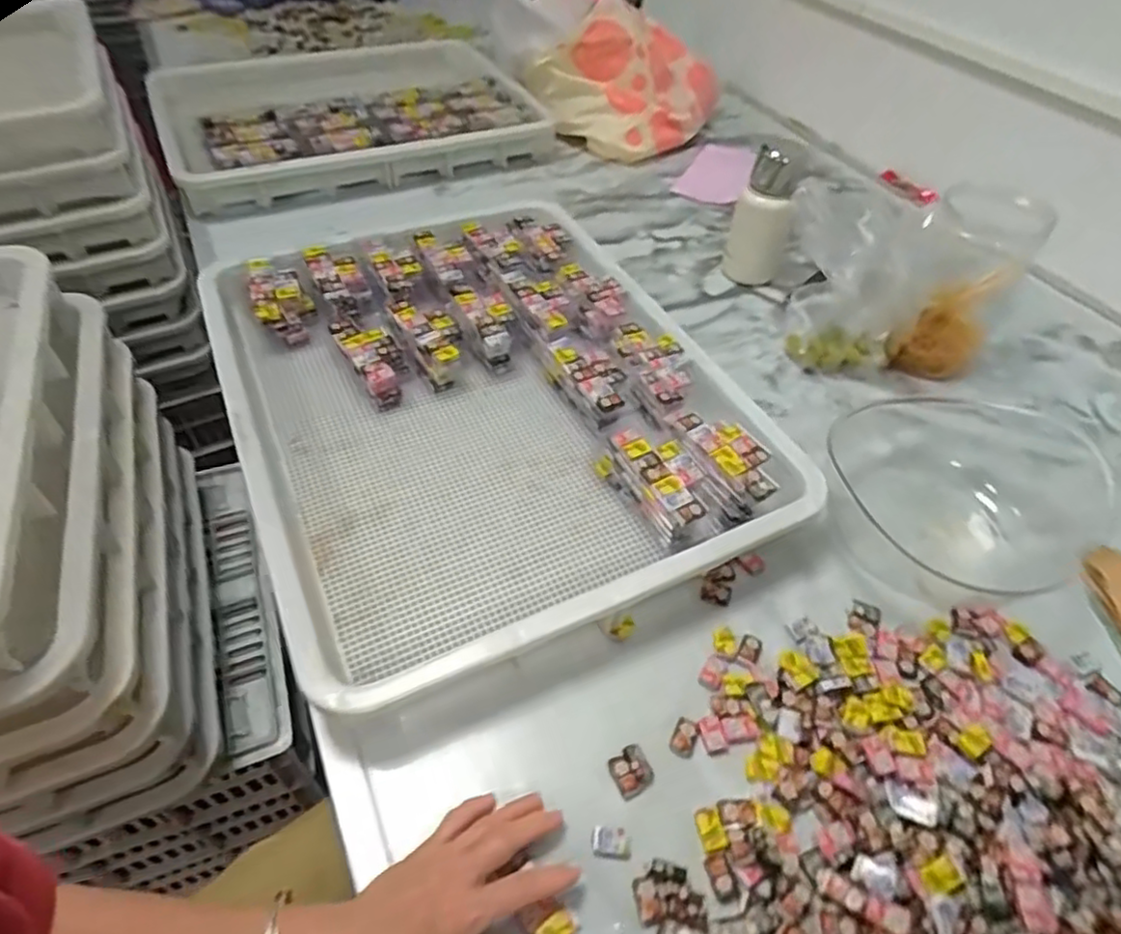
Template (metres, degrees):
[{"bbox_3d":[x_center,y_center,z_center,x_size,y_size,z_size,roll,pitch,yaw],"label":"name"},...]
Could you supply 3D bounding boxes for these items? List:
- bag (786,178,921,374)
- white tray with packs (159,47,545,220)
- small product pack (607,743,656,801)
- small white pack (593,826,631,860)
[{"bbox_3d":[0.346,-0.207,0.780,0.144,0.190,0.075,26,53,20],"label":"bag"},{"bbox_3d":[-0.396,-0.650,1.185,0.594,0.098,0.496,-23,53,-20],"label":"white tray with packs"},{"bbox_3d":[0.053,0.230,0.496,0.028,0.013,0.030,-26,54,-22],"label":"small product pack"},{"bbox_3d":[0.037,0.266,0.466,0.027,0.008,0.021,4,49,2],"label":"small white pack"}]

